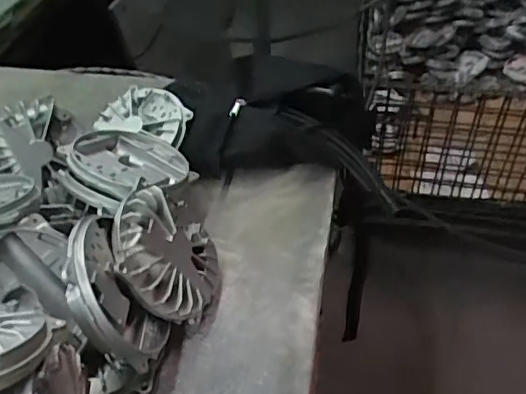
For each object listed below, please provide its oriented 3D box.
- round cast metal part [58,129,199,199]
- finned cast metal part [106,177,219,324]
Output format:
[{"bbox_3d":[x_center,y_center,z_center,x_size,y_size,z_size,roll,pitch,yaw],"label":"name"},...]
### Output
[{"bbox_3d":[-0.127,-0.026,0.519,0.109,0.032,0.109,-7,35,-44],"label":"round cast metal part"},{"bbox_3d":[-0.073,0.043,0.445,0.019,0.104,0.103,-24,43,29],"label":"finned cast metal part"}]

